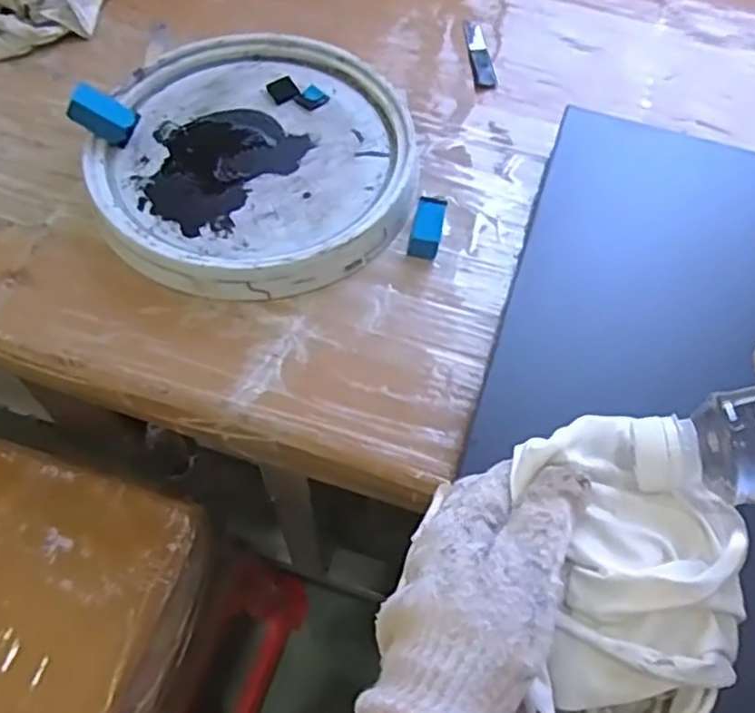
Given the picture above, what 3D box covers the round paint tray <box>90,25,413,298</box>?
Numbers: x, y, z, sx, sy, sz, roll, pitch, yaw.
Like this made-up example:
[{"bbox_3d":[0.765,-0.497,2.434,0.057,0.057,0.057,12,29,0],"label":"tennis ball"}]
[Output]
[{"bbox_3d":[-0.111,-0.180,0.632,0.279,0.043,0.284,1,60,-2],"label":"round paint tray"}]

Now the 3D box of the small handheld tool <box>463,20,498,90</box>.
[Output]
[{"bbox_3d":[0.110,-0.328,0.743,0.022,0.009,0.122,-2,60,-4],"label":"small handheld tool"}]

